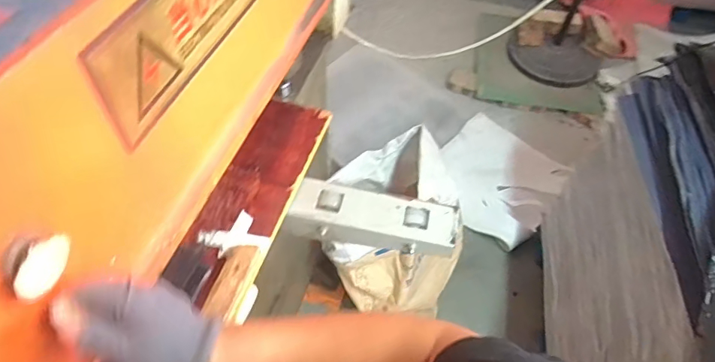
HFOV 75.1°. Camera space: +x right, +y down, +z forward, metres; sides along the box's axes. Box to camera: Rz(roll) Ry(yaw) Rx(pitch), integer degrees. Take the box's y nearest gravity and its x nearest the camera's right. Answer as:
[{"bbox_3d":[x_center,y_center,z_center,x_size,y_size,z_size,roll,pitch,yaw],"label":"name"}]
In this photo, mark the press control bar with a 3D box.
[{"bbox_3d":[0.024,0.054,0.668,0.231,0.037,0.084,7,52,5],"label":"press control bar"}]

